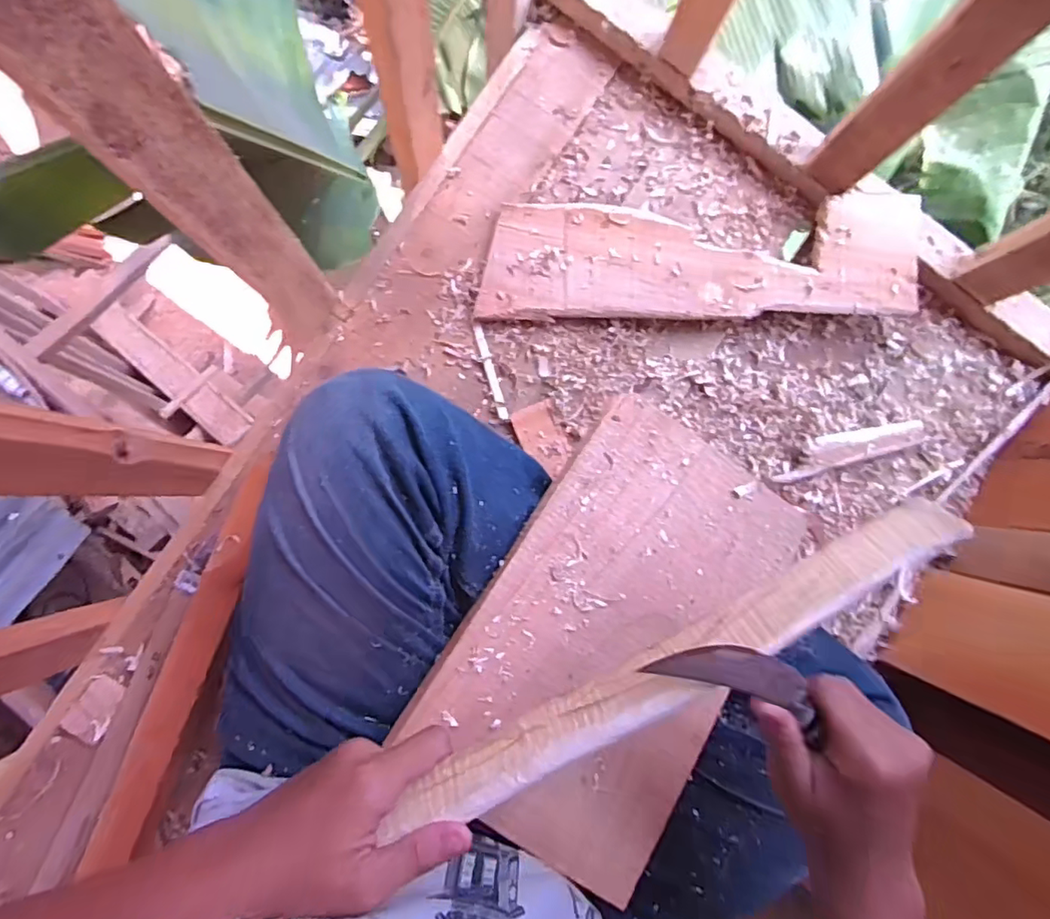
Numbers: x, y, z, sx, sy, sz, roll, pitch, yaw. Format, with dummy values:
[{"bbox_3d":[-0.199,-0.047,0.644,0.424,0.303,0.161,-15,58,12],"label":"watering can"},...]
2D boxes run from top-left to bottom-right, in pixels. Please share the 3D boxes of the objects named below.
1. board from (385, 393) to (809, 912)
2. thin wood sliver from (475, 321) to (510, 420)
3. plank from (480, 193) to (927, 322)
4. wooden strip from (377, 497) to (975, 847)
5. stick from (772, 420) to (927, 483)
[{"bbox_3d":[0.075,0.124,0.432,0.202,0.011,0.321,35,74,-7],"label":"board"},{"bbox_3d":[-0.037,-0.094,0.611,0.010,0.004,0.106,-16,88,-4],"label":"thin wood sliver"},{"bbox_3d":[0.184,-0.210,0.602,0.452,0.015,0.118,-1,92,0],"label":"plank"},{"bbox_3d":[0.073,0.112,0.297,0.323,0.007,0.033,-31,46,3],"label":"wooden strip"},{"bbox_3d":[0.354,-0.013,0.622,0.166,0.026,0.035,-16,88,-4],"label":"stick"}]

